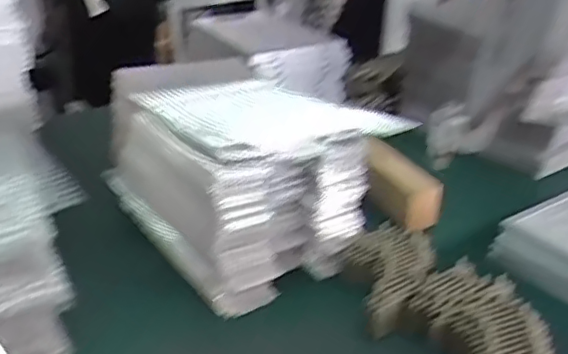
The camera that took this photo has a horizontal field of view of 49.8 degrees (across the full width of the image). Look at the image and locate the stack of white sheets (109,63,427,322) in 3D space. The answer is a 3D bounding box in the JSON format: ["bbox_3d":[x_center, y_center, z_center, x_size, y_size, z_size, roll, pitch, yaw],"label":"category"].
[{"bbox_3d":[-0.061,-0.013,0.825,0.228,0.191,0.360,-17,31,-30],"label":"stack of white sheets"}]

